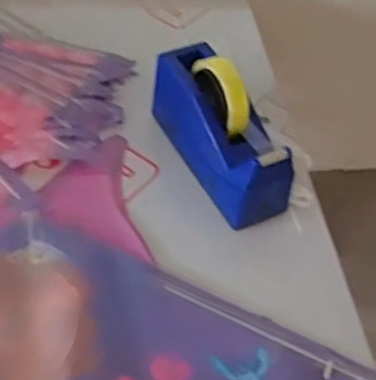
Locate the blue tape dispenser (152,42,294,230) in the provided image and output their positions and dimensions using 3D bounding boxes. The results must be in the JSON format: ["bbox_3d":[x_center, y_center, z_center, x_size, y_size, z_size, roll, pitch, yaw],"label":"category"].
[{"bbox_3d":[0.034,-0.066,0.707,0.070,0.117,0.199,-21,55,-23],"label":"blue tape dispenser"}]

